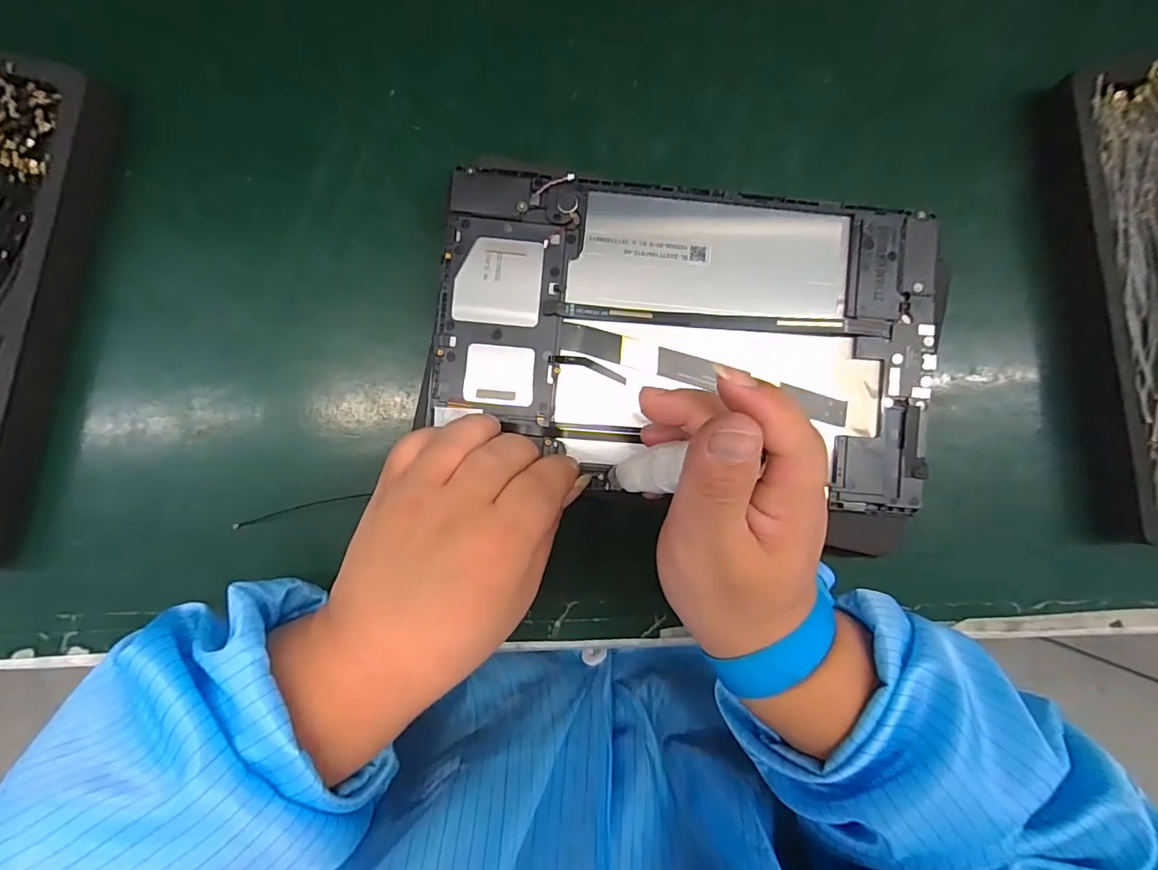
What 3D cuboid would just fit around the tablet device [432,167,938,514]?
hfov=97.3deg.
[{"bbox_3d":[0.053,-0.048,0.247,0.237,0.013,0.142,6,90,-4],"label":"tablet device"}]

